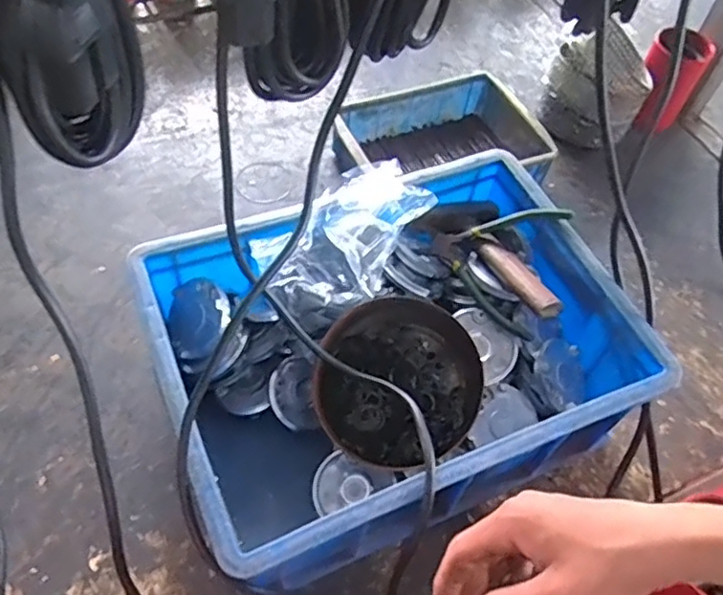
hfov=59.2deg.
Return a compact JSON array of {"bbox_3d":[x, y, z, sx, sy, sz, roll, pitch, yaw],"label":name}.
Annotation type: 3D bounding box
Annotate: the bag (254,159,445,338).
[{"bbox_3d":[-0.011,-0.055,0.587,0.082,0.073,0.181,38,61,18],"label":"bag"}]

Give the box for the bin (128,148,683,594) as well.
[{"bbox_3d":[0.028,0.051,0.593,0.393,0.173,0.287,-18,59,-17],"label":"bin"}]

